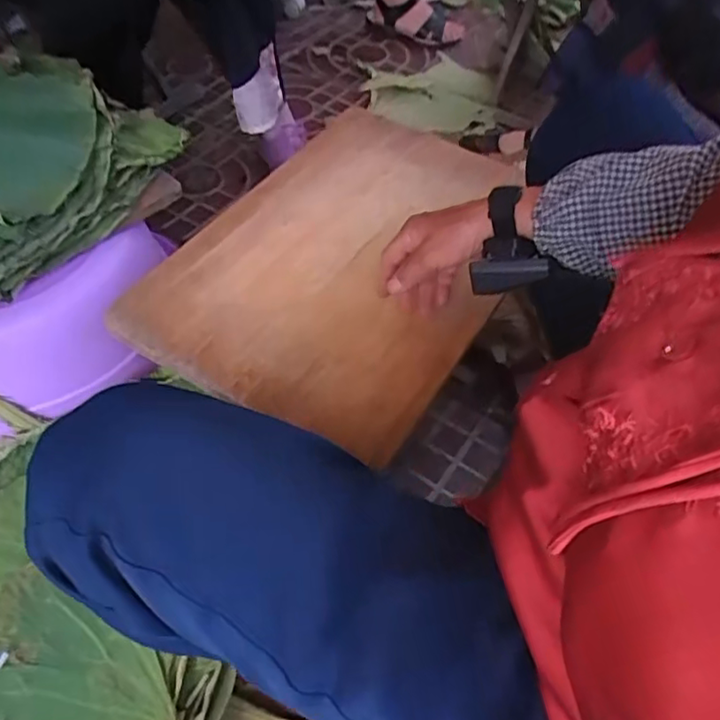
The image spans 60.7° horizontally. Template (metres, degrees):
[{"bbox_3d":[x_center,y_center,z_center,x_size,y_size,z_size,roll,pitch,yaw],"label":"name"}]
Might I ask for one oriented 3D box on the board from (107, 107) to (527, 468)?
[{"bbox_3d":[0.011,-0.136,0.717,0.325,0.033,0.518,30,56,15],"label":"board"}]

